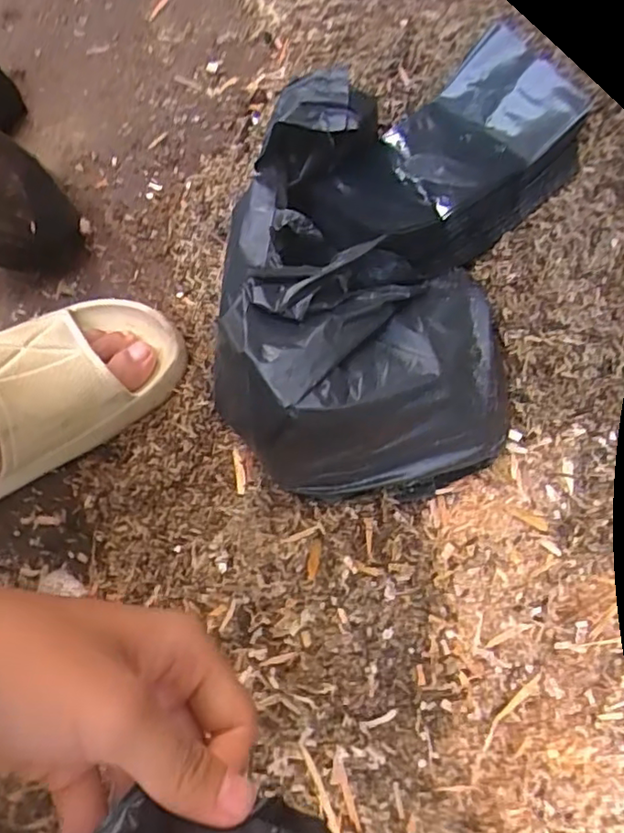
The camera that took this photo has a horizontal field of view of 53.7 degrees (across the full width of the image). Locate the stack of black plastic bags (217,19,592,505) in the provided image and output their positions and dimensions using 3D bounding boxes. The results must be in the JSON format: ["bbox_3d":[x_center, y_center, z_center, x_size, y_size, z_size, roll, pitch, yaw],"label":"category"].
[{"bbox_3d":[0.043,-0.096,0.362,0.183,0.079,0.286,17,75,10],"label":"stack of black plastic bags"}]

